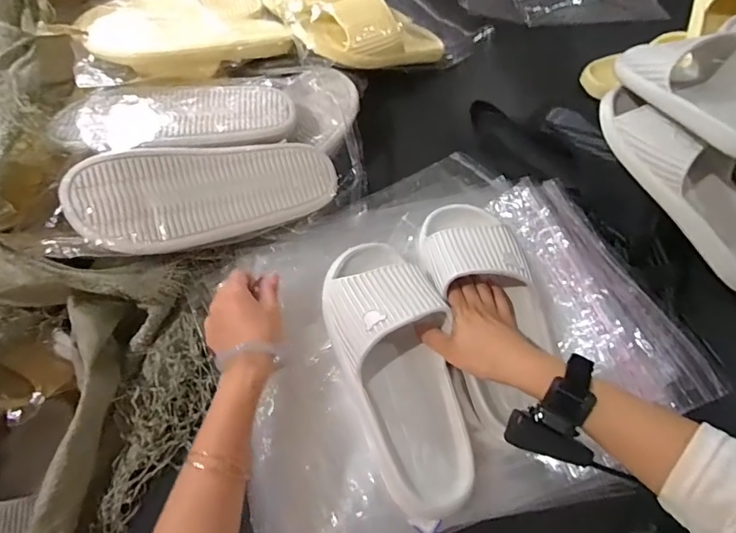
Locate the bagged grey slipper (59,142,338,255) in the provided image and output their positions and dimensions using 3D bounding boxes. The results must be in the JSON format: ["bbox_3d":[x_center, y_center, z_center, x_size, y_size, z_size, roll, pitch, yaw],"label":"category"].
[{"bbox_3d":[-0.185,-0.079,0.559,0.282,0.075,0.111,-12,86,-21],"label":"bagged grey slipper"}]

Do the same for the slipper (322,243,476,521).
[{"bbox_3d":[0.029,0.092,0.466,0.110,0.063,0.274,-15,66,-5],"label":"slipper"}]

